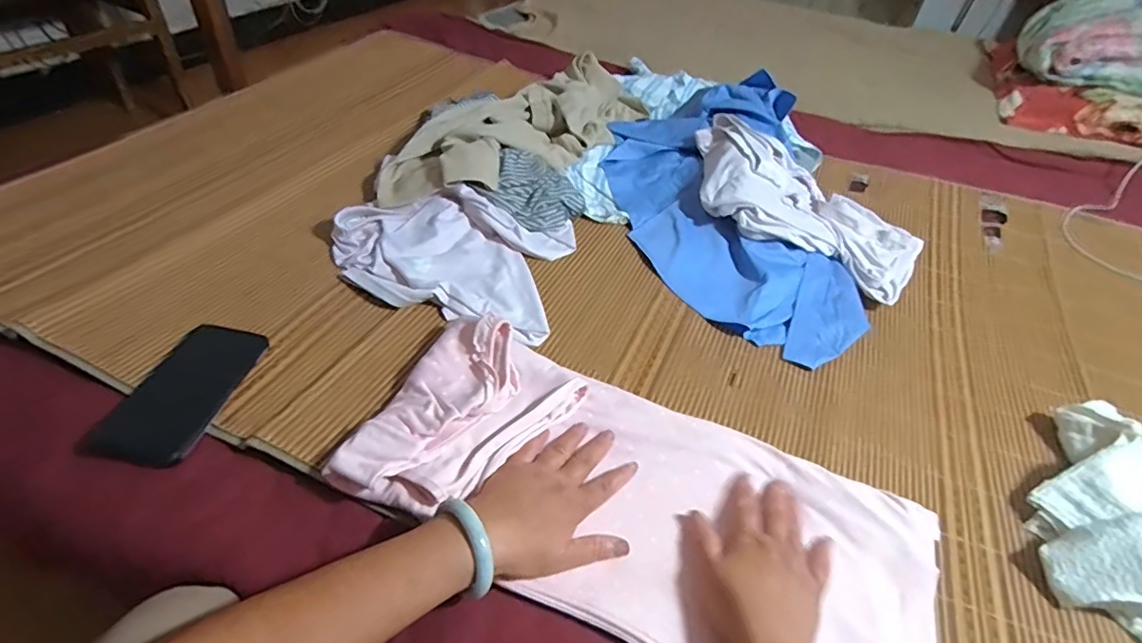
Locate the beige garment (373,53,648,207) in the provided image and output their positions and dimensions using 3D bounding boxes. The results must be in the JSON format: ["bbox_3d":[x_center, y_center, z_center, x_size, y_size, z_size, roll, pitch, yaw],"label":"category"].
[{"bbox_3d":[-0.075,-0.334,0.969,0.227,0.064,0.594,28,47,20],"label":"beige garment"}]

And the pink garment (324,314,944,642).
[{"bbox_3d":[0.070,0.156,0.509,0.513,0.037,0.247,27,46,14],"label":"pink garment"}]

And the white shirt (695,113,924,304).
[{"bbox_3d":[0.351,-0.189,0.868,0.373,0.091,0.248,26,46,19],"label":"white shirt"}]

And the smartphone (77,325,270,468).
[{"bbox_3d":[-0.377,0.067,0.551,0.091,0.014,0.159,10,43,2],"label":"smartphone"}]

